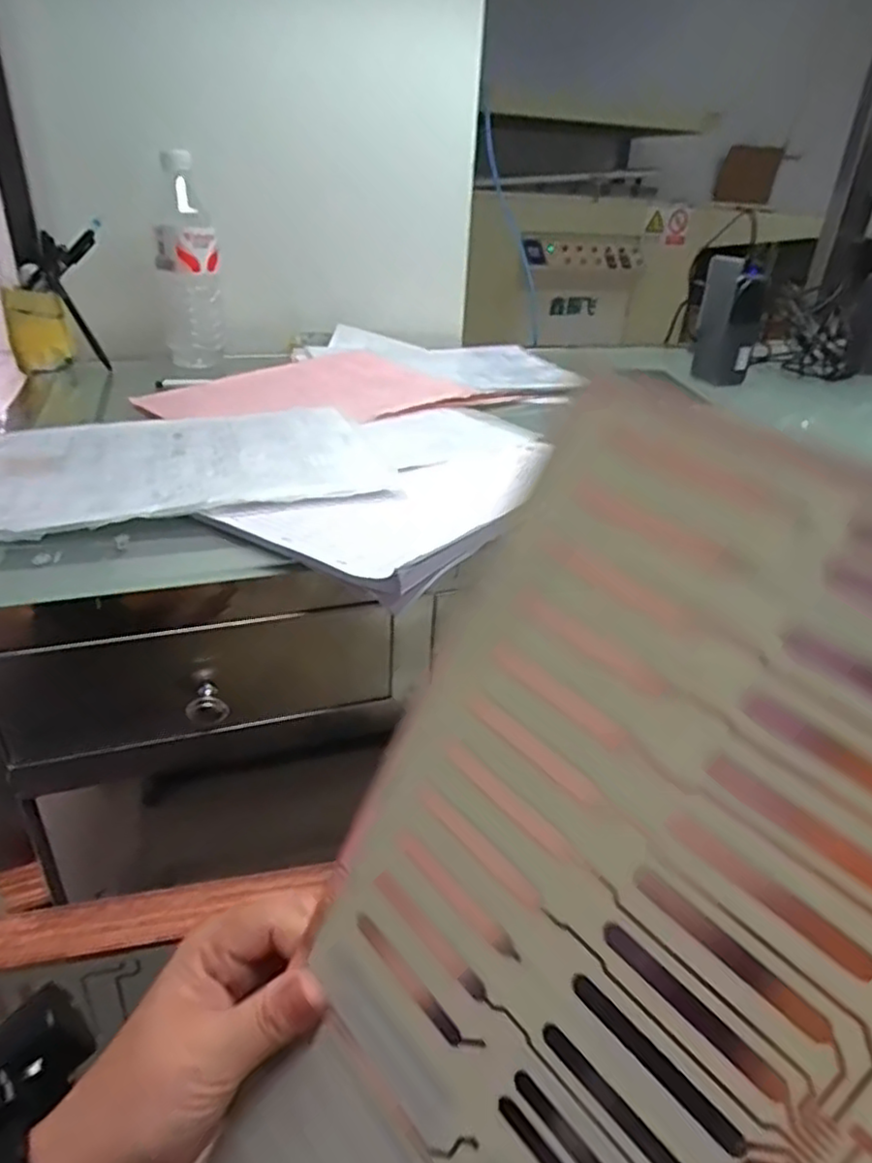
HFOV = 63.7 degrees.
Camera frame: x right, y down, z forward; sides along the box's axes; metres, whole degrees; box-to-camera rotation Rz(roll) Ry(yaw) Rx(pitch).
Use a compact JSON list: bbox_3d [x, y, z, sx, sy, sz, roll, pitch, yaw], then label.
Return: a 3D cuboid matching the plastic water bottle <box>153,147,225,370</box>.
[{"bbox_3d":[-0.292,-0.372,0.828,0.070,0.212,0.058,-7,30,-18],"label":"plastic water bottle"}]

